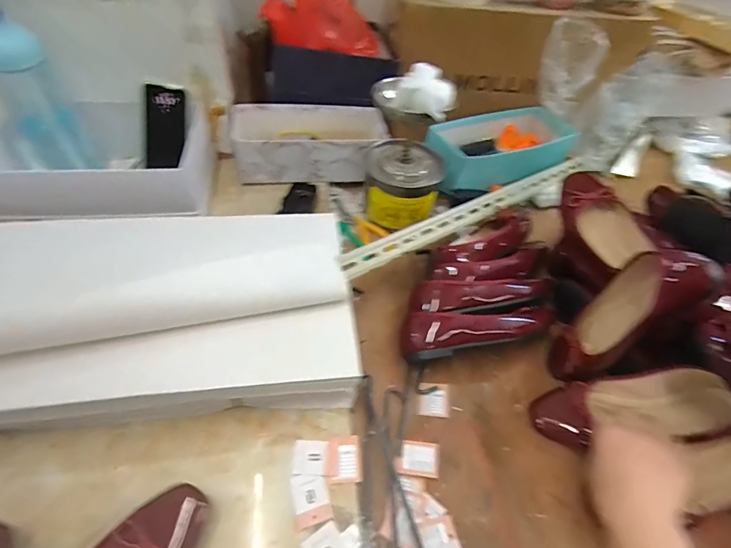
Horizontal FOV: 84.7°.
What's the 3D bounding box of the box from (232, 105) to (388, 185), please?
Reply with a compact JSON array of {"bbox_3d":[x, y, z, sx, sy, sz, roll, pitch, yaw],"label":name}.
[{"bbox_3d":[-0.106,-0.245,0.775,0.279,0.094,0.138,-5,51,-10],"label":"box"}]

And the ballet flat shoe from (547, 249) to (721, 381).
[{"bbox_3d":[0.313,0.065,0.504,0.085,0.219,0.081,-31,60,-27],"label":"ballet flat shoe"}]

